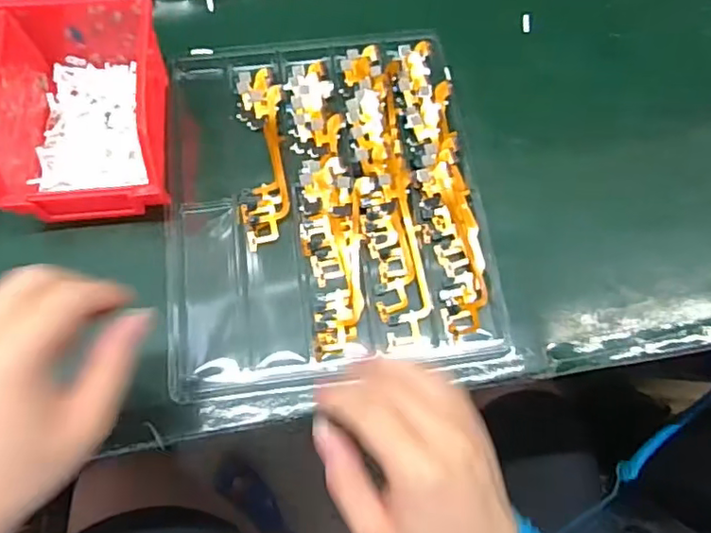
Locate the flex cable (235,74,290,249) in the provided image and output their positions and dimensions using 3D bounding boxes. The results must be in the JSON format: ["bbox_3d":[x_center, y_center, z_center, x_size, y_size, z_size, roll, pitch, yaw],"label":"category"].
[{"bbox_3d":[-0.068,-0.084,0.425,0.034,0.009,0.144,-4,66,-3],"label":"flex cable"}]

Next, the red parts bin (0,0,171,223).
[{"bbox_3d":[-0.184,-0.109,0.400,0.099,0.070,0.148,-5,66,-4],"label":"red parts bin"}]

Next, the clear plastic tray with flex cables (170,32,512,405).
[{"bbox_3d":[-0.021,-0.053,0.415,0.215,0.014,0.260,-6,66,-4],"label":"clear plastic tray with flex cables"}]

